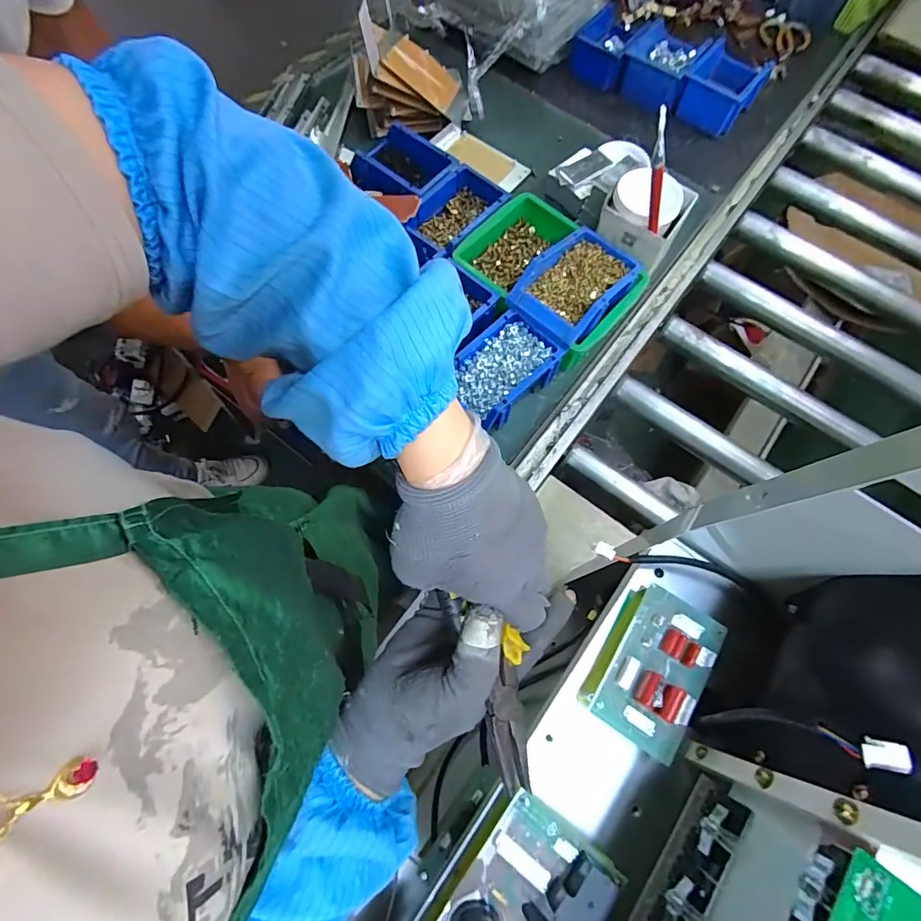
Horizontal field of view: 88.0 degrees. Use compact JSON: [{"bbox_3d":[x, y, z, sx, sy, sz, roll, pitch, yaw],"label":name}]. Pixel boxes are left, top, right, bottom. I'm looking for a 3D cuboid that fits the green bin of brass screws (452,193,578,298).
[{"bbox_3d":[0.083,-0.328,0.736,0.106,0.058,0.195,38,74,11],"label":"green bin of brass screws"}]

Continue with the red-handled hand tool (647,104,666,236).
[{"bbox_3d":[0.241,-0.344,0.582,0.015,0.197,0.013,-28,72,12],"label":"red-handled hand tool"}]

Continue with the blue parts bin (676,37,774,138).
[{"bbox_3d":[0.495,-0.707,0.899,0.125,0.062,0.166,33,73,9],"label":"blue parts bin"}]

